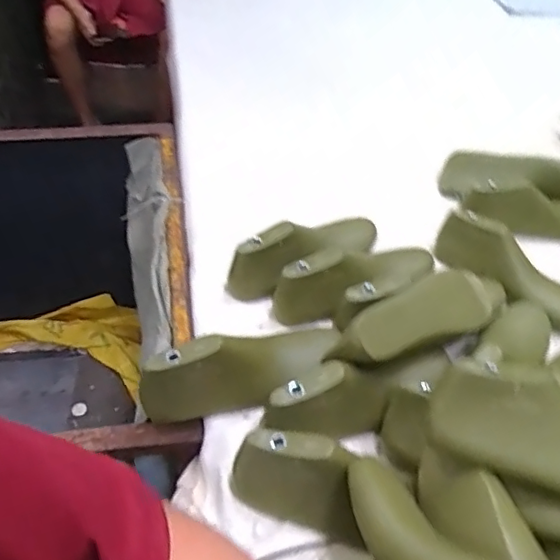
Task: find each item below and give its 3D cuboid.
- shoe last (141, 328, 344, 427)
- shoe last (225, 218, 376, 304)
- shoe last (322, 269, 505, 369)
[{"bbox_3d":[-0.044,0.104,0.643,0.216,0.082,0.067,-13,47,-19],"label":"shoe last"},{"bbox_3d":[0.042,-0.044,0.808,0.249,0.094,0.062,-26,52,-29],"label":"shoe last"},{"bbox_3d":[0.167,0.053,0.688,0.251,0.074,0.070,-22,50,-26],"label":"shoe last"}]

